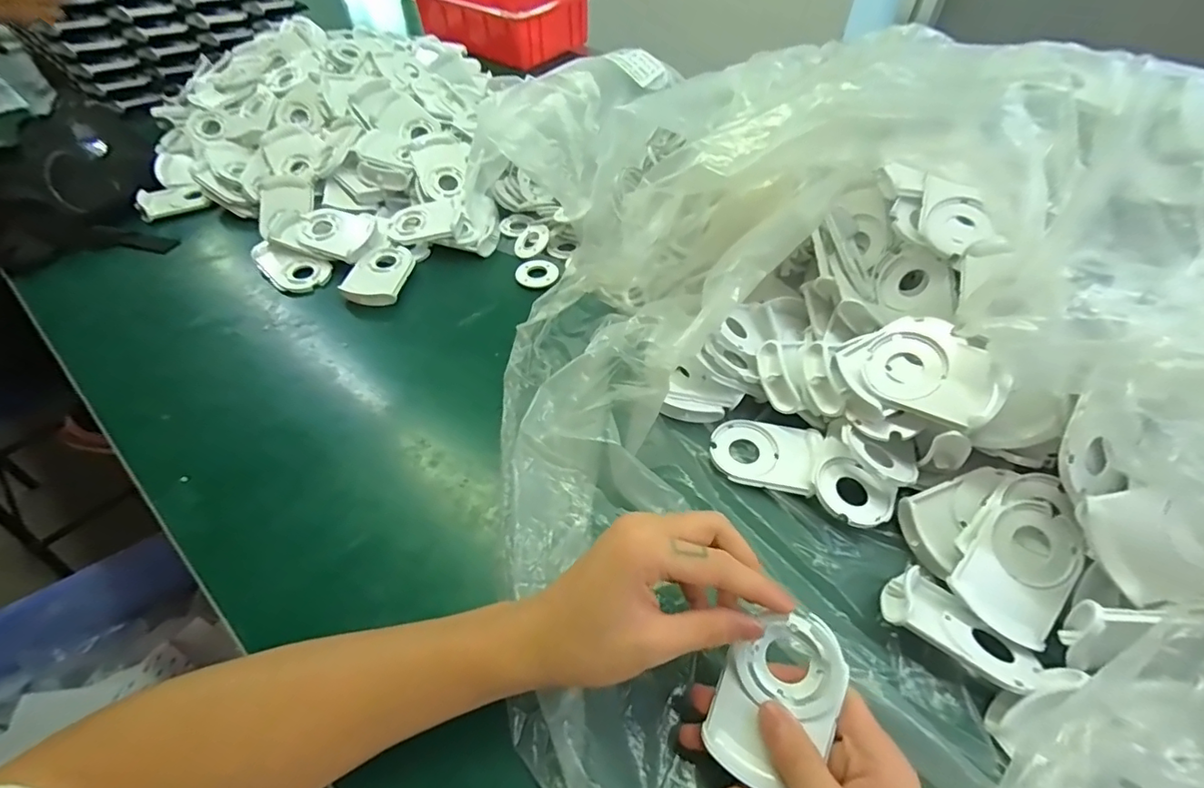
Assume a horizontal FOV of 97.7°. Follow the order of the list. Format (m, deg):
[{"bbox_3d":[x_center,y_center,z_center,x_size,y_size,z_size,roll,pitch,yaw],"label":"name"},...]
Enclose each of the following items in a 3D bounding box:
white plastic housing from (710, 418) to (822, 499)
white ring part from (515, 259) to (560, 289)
[{"bbox_3d":[0.124,0.043,0.405,0.077,0.016,0.060,13,51,11],"label":"white plastic housing"},{"bbox_3d":[-0.069,-0.129,0.558,0.044,0.009,0.044,-3,50,-3],"label":"white ring part"}]

